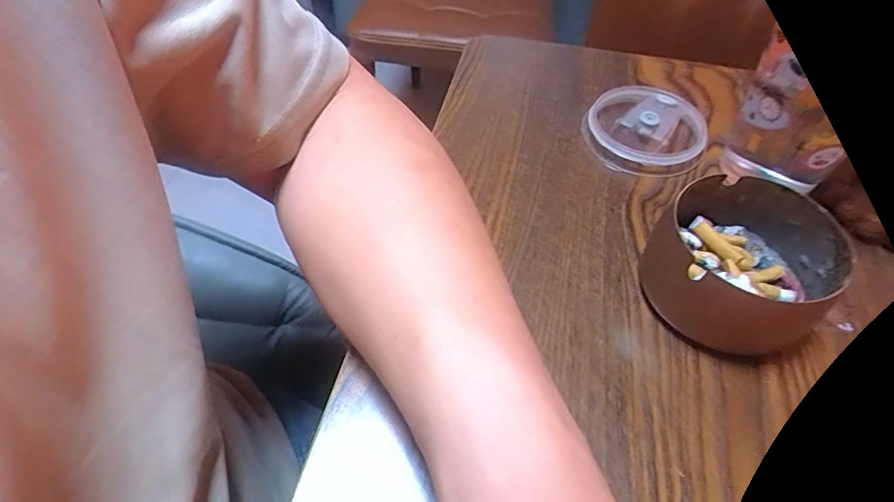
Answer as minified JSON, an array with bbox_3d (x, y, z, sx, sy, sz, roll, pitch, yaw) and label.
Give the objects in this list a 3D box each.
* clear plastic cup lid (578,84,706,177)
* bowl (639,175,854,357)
[{"bbox_3d":[0.140,-0.086,0.364,0.082,0.017,0.078,0,51,0],"label":"clear plastic cup lid"},{"bbox_3d":[0.155,0.002,0.272,0.094,0.049,0.087,0,51,0],"label":"bowl"}]

